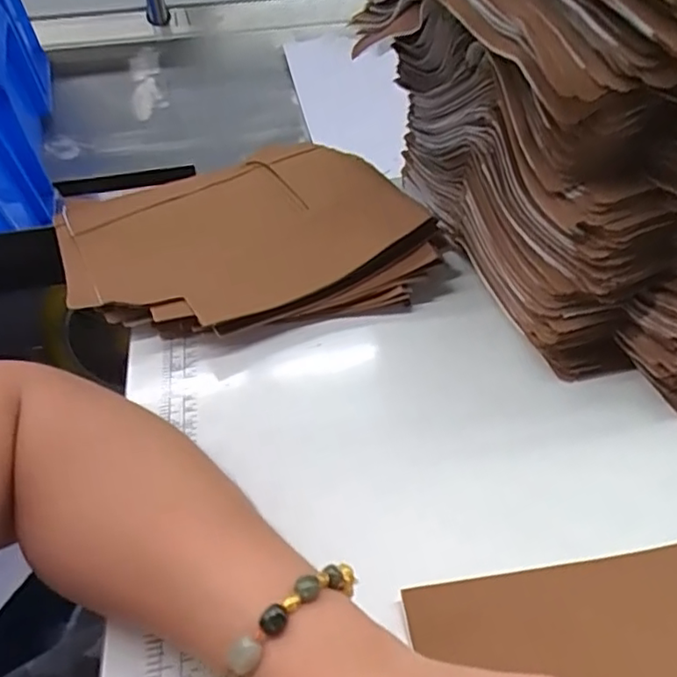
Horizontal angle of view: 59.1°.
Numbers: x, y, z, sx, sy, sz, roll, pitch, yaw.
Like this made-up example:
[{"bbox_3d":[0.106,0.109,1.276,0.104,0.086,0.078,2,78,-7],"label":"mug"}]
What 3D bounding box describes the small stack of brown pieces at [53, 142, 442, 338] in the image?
[{"bbox_3d":[-0.085,-0.085,0.492,0.275,0.052,0.214,-13,43,-11],"label":"small stack of brown pieces"}]

